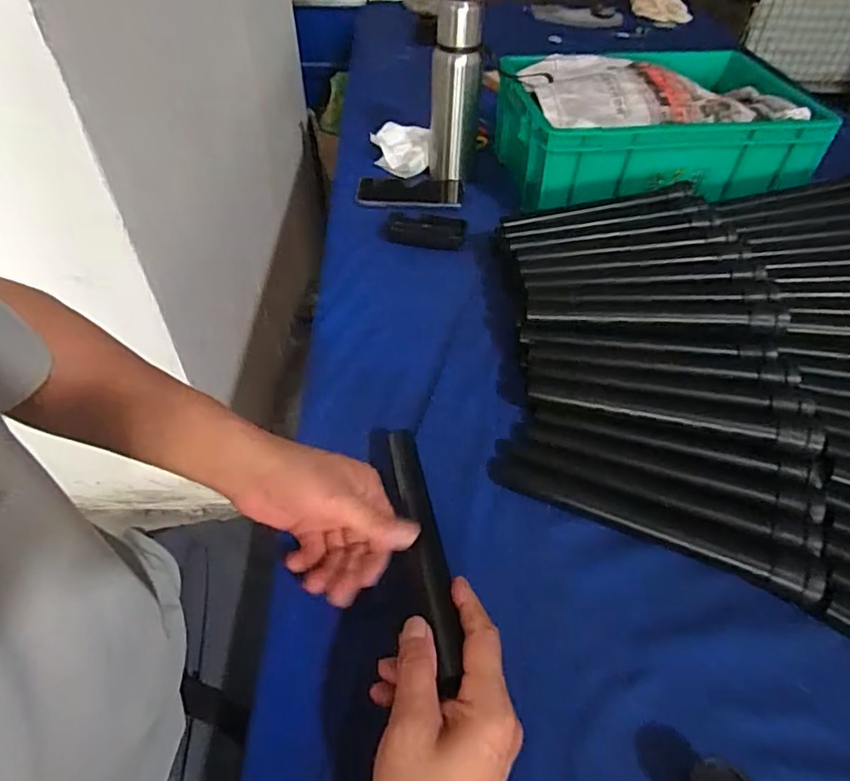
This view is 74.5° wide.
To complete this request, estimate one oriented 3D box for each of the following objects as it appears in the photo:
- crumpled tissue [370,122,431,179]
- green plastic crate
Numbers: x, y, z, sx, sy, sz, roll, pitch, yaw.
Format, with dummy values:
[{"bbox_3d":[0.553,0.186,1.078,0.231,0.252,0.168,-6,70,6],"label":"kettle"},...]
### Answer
[{"bbox_3d":[-0.040,-0.395,0.923,0.095,0.049,0.093,1,46,0],"label":"crumpled tissue"},{"bbox_3d":[0.329,-0.400,0.819,0.420,0.131,0.329,-3,48,4],"label":"green plastic crate"}]

